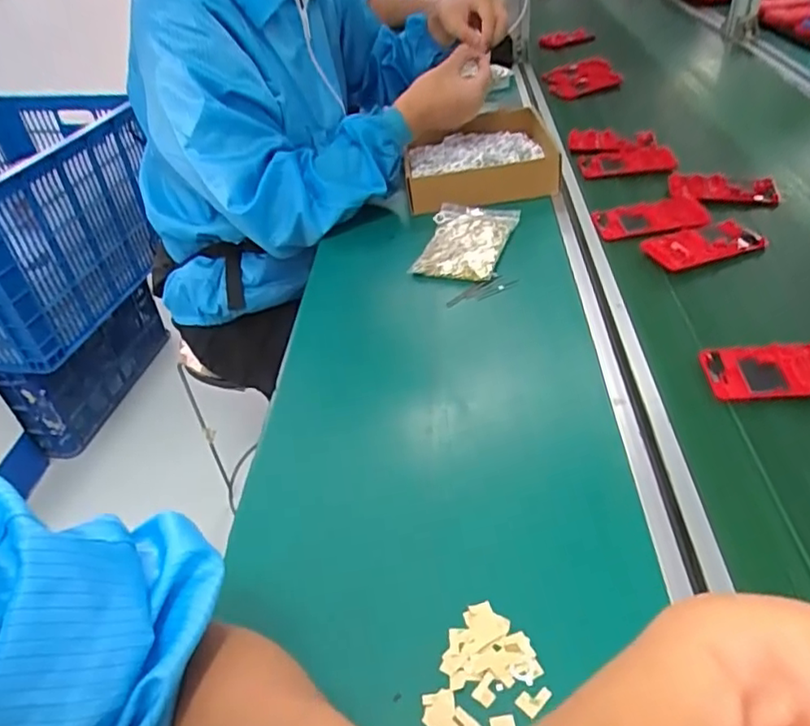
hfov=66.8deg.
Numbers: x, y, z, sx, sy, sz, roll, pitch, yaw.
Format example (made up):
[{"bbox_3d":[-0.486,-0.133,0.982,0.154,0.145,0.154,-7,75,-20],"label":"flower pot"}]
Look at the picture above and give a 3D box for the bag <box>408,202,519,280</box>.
[{"bbox_3d":[0.074,-0.149,0.733,0.101,0.018,0.149,6,40,16],"label":"bag"}]

